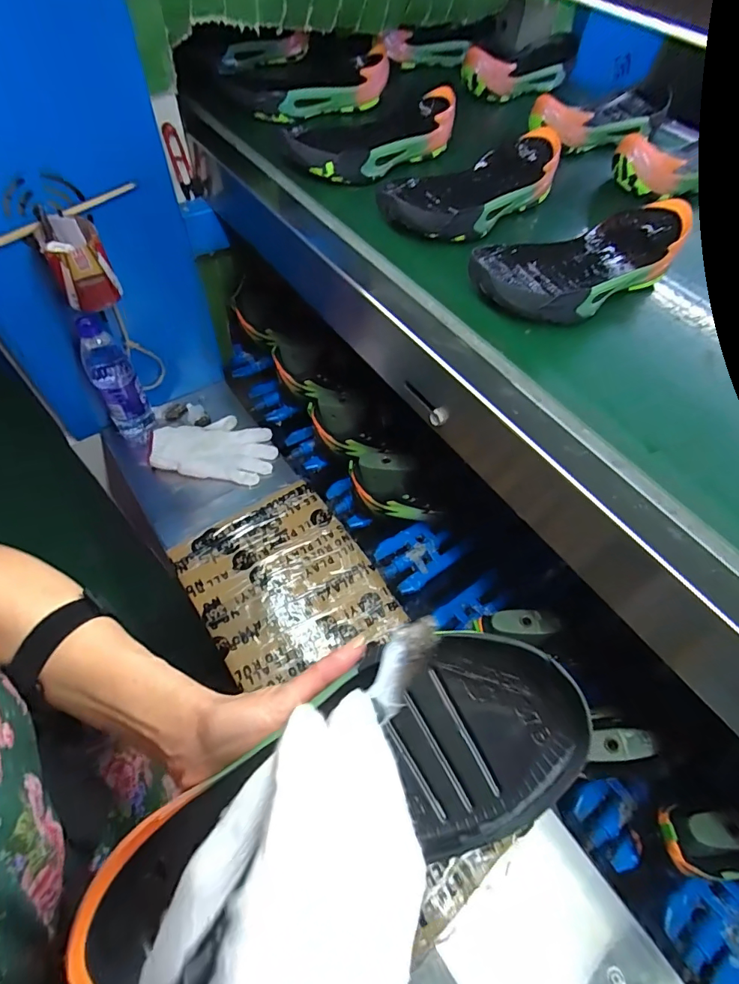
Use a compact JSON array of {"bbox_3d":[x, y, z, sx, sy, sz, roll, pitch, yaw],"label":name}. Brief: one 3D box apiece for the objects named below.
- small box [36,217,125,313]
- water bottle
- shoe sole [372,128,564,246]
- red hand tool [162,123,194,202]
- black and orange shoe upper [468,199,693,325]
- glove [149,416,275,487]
[{"bbox_3d":[-0.362,-0.285,0.577,0.065,0.091,0.066,-27,64,-17],"label":"small box"},{"bbox_3d":[-0.395,-0.164,0.724,0.069,0.220,0.054,-34,66,-20],"label":"water bottle"},{"bbox_3d":[0.119,-0.358,0.533,0.251,0.034,0.112,-40,69,-23],"label":"shoe sole"},{"bbox_3d":[-0.257,-0.448,0.628,0.024,0.093,0.008,-35,67,-21],"label":"red hand tool"},{"bbox_3d":[0.216,-0.233,0.462,0.257,0.037,0.108,-23,63,-16],"label":"black and orange shoe upper"},{"bbox_3d":[-0.256,-0.082,0.785,0.189,0.055,0.128,5,59,0],"label":"glove"}]

